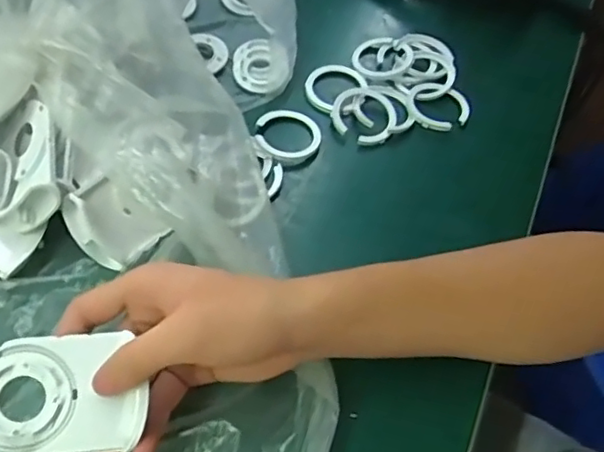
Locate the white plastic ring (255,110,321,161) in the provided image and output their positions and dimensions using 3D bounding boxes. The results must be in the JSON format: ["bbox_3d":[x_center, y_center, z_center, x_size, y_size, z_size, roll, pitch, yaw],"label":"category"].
[{"bbox_3d":[-0.010,-0.070,0.469,0.048,0.010,0.051,2,57,-3],"label":"white plastic ring"}]

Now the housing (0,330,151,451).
[{"bbox_3d":[-0.122,0.084,0.301,0.079,0.013,0.056,-2,76,-9],"label":"housing"}]

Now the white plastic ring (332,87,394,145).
[{"bbox_3d":[0.048,-0.089,0.482,0.048,0.012,0.053,8,57,1],"label":"white plastic ring"}]

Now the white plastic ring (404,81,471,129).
[{"bbox_3d":[0.110,-0.098,0.493,0.049,0.006,0.049,2,57,-3],"label":"white plastic ring"}]

